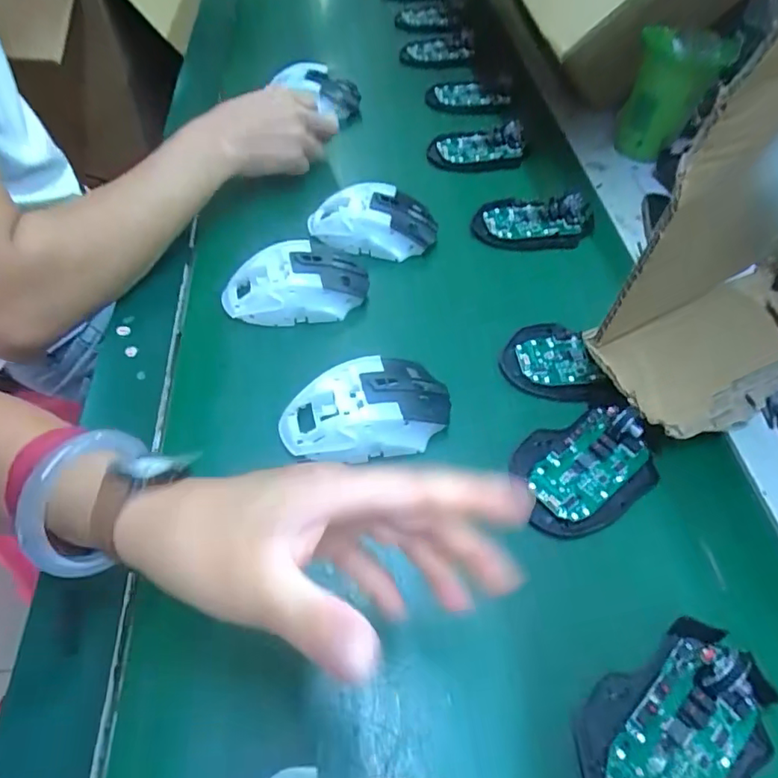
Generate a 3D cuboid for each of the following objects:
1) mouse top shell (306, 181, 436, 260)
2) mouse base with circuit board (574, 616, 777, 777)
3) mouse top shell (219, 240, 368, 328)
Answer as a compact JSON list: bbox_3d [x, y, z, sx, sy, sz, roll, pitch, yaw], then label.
[{"bbox_3d":[-0.015,-0.152,0.496,0.113,0.037,0.063,-6,53,-6],"label":"mouse top shell"},{"bbox_3d":[0.147,0.172,0.275,0.111,0.031,0.072,-24,57,-19],"label":"mouse base with circuit board"},{"bbox_3d":[-0.076,-0.088,0.445,0.116,0.035,0.065,-7,53,-7],"label":"mouse top shell"}]

